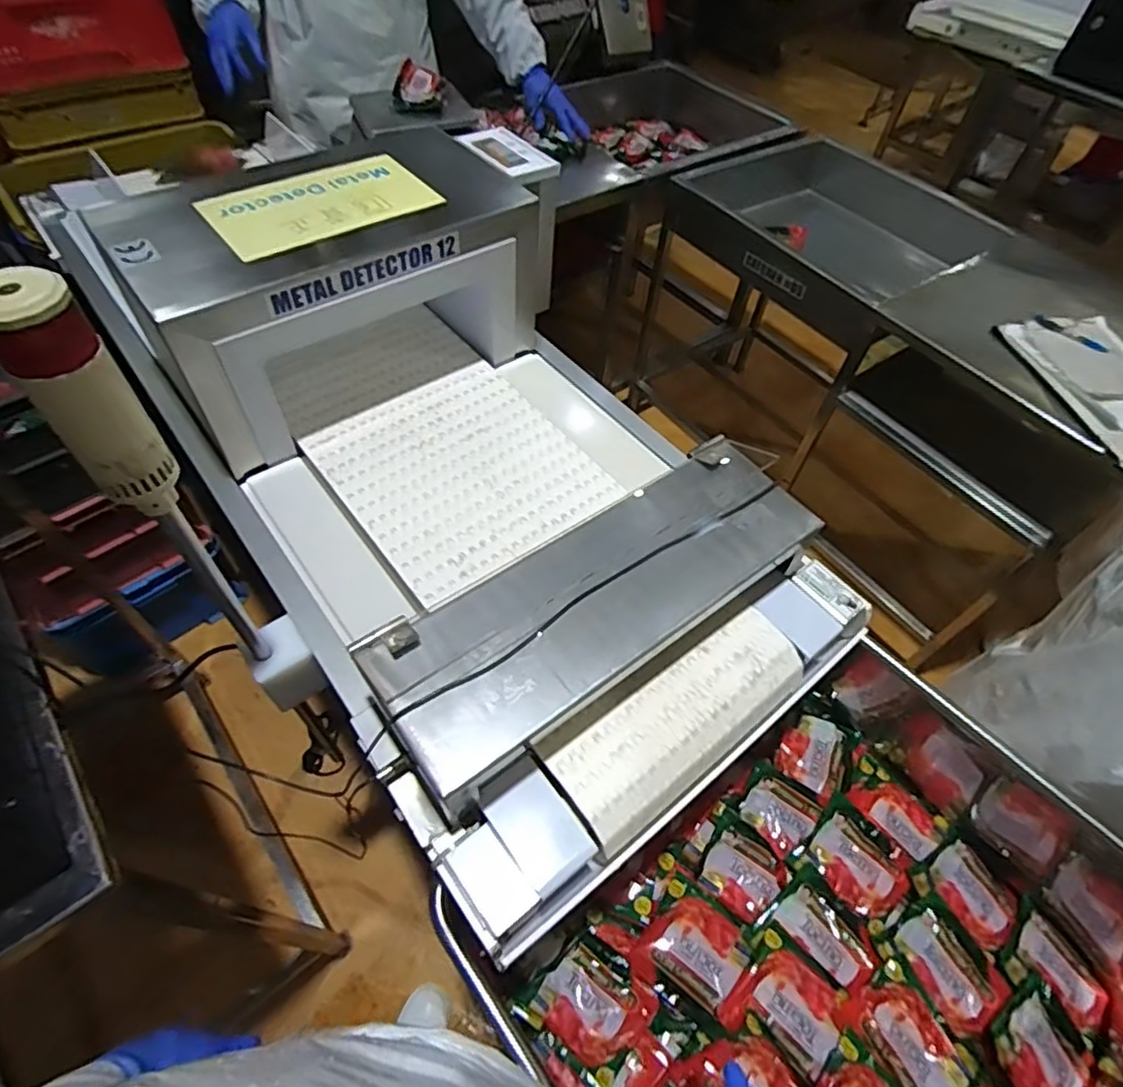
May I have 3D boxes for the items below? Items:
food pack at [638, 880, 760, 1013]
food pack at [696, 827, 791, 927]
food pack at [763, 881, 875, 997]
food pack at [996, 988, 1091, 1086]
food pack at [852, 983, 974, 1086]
[{"bbox_3d":[0.178,0.519,0.816,0.120,0.018,0.110,34,59,19],"label":"food pack"},{"bbox_3d":[0.250,0.457,0.865,0.098,0.018,0.095,35,59,19],"label":"food pack"},{"bbox_3d":[0.340,0.512,0.820,0.130,0.013,0.081,38,60,21],"label":"food pack"},{"bbox_3d":[0.584,0.626,0.760,0.105,0.024,0.100,-30,61,-22],"label":"food pack"},{"bbox_3d":[0.422,0.600,0.748,0.083,0.022,0.124,-30,62,-23],"label":"food pack"}]

